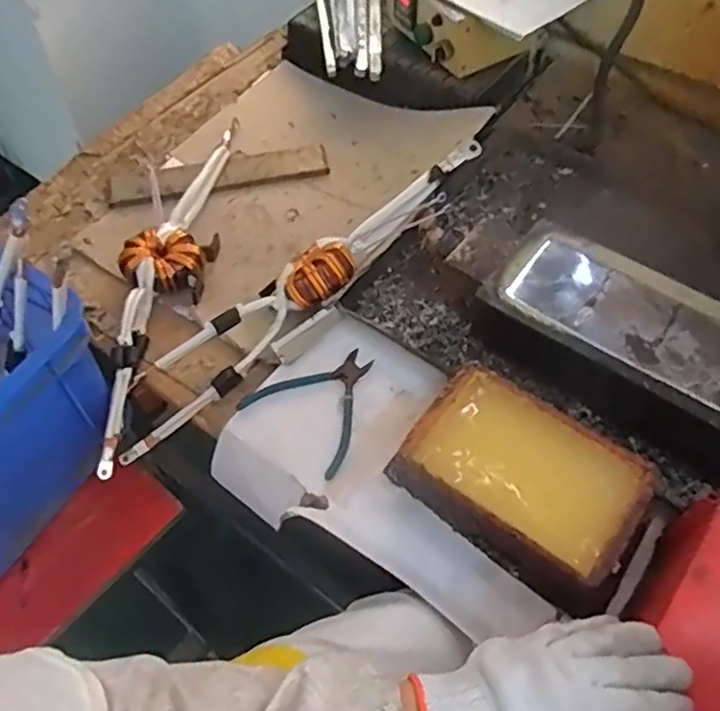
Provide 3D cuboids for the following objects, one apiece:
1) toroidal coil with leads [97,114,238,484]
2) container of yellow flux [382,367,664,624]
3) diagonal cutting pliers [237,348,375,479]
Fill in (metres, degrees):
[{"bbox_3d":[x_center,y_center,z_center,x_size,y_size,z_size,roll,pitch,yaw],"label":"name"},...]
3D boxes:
[{"bbox_3d":[-0.234,-0.105,0.817,0.096,0.042,0.533,1,56,2],"label":"toroidal coil with leads"},{"bbox_3d":[0.149,0.116,0.620,0.214,0.064,0.138,35,63,22],"label":"container of yellow flux"},{"bbox_3d":[-0.036,0.042,0.704,0.126,0.010,0.134,33,62,21],"label":"diagonal cutting pliers"}]

